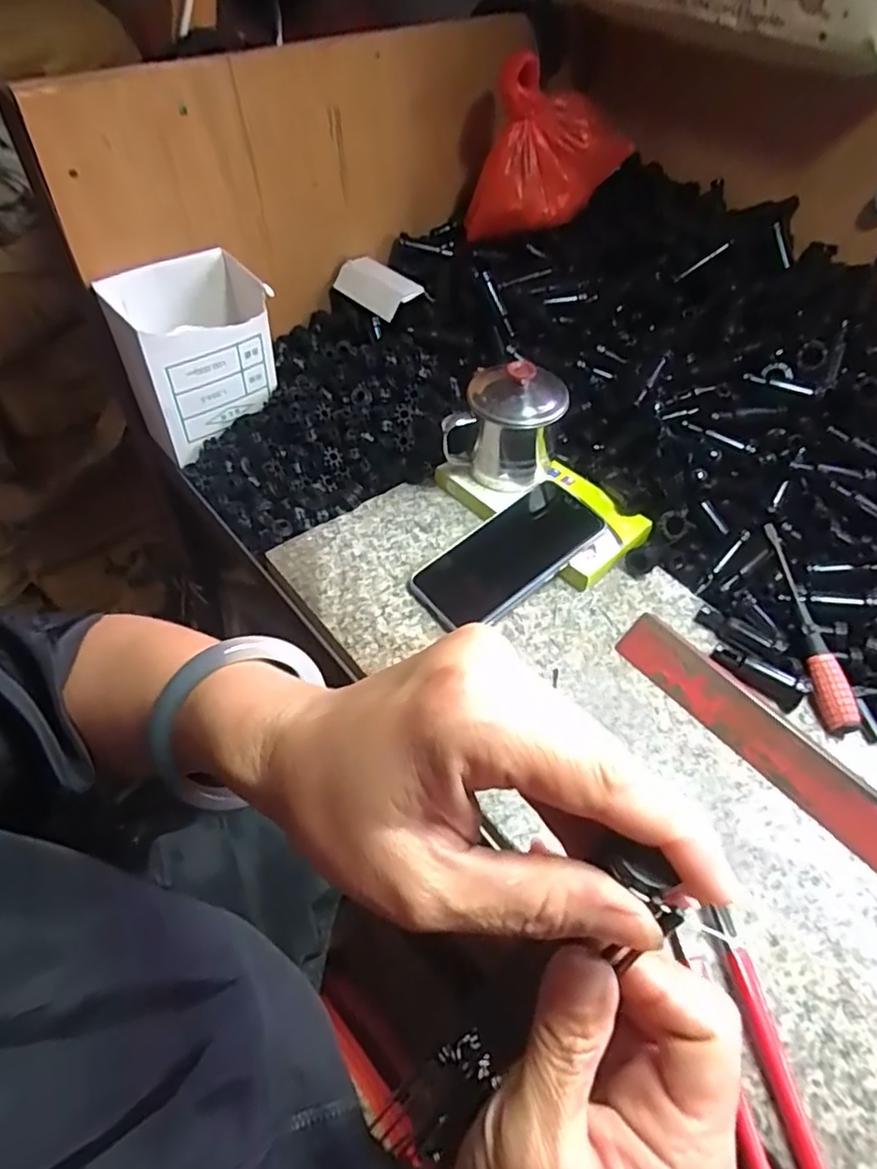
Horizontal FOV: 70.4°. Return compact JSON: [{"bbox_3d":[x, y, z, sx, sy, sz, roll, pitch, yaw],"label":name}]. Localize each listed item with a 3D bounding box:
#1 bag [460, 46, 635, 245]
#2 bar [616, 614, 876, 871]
[{"bbox_3d":[0.115,-0.421,0.632,0.154,0.159,0.055,-19,55,-17],"label":"bag"},{"bbox_3d":[0.220,0.104,0.417,0.034,0.026,0.228,-32,60,-25],"label":"bar"}]

